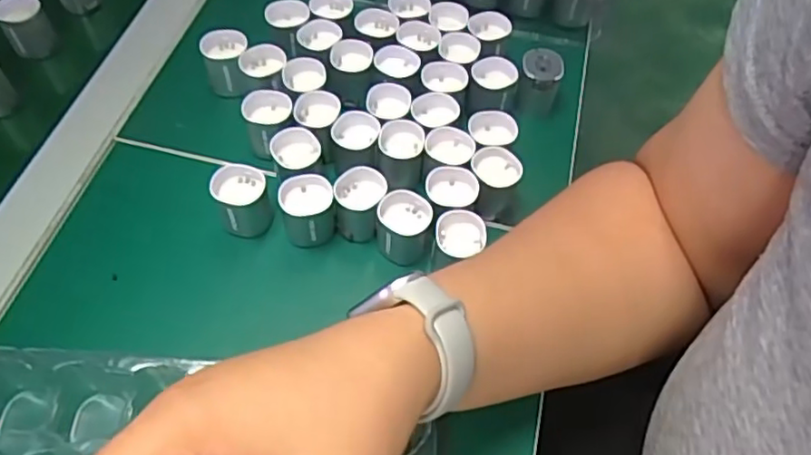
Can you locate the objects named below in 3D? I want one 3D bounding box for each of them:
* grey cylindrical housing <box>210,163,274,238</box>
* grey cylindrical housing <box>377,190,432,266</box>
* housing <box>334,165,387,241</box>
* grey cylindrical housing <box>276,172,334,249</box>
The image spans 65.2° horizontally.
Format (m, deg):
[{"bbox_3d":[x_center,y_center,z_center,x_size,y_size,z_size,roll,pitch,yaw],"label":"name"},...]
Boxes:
[{"bbox_3d":[-0.096,-0.016,0.376,0.029,0.034,0.030,2,57,-2],"label":"grey cylindrical housing"},{"bbox_3d":[-0.001,0.000,0.370,0.030,0.033,0.029,7,56,1],"label":"grey cylindrical housing"},{"bbox_3d":[-0.028,-0.014,0.376,0.028,0.036,0.032,9,57,2],"label":"housing"},{"bbox_3d":[-0.057,-0.009,0.374,0.029,0.035,0.027,2,57,-2],"label":"grey cylindrical housing"}]

